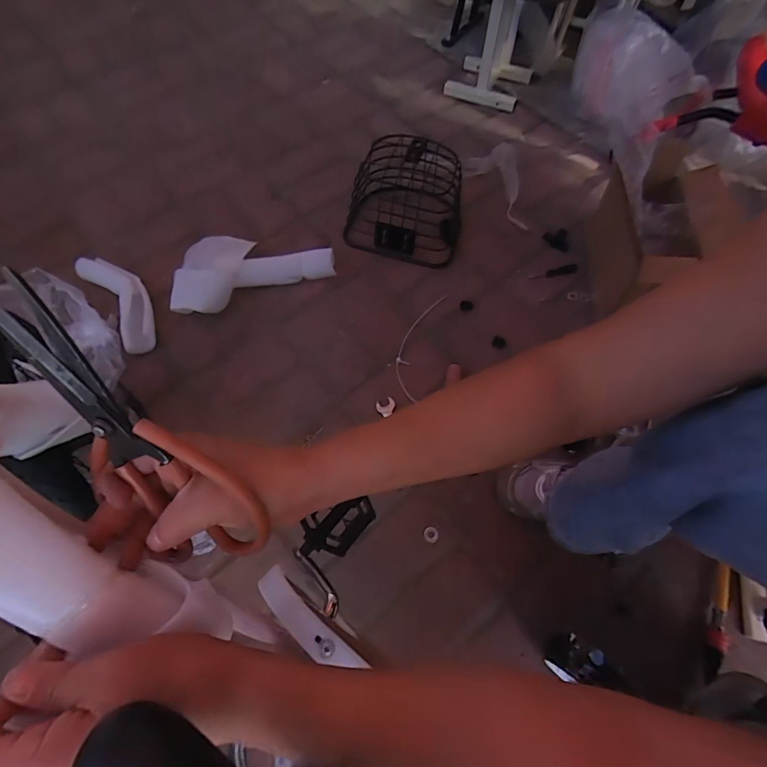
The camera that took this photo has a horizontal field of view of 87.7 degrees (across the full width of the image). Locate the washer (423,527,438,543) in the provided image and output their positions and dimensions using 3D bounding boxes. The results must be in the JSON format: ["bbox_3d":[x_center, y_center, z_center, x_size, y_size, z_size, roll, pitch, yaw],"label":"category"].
[{"bbox_3d":[0.073,0.232,0.612,0.022,0.004,0.022,32,67,13],"label":"washer"}]

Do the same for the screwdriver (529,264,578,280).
[{"bbox_3d":[0.348,-0.228,0.821,0.101,0.017,0.023,-9,66,-6],"label":"screwdriver"}]

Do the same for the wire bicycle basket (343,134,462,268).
[{"bbox_3d":[0.057,-0.374,0.829,0.228,0.157,0.193,19,66,7],"label":"wire bicycle basket"}]

